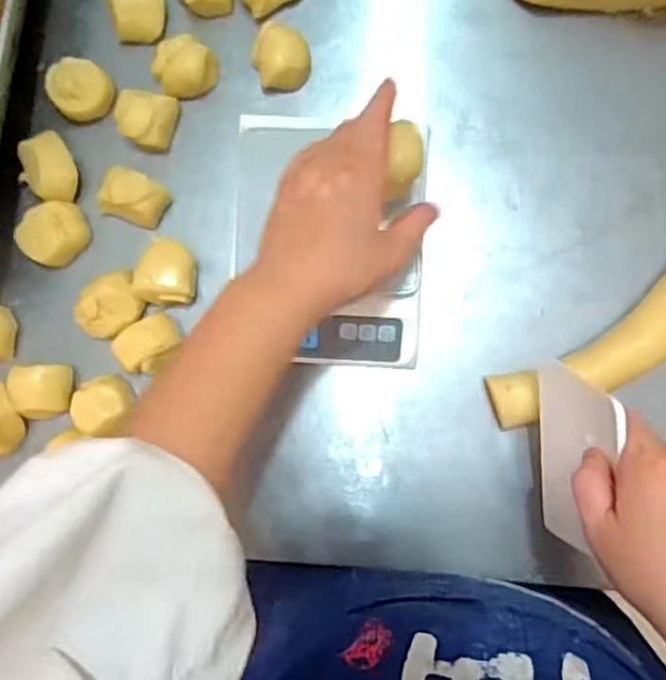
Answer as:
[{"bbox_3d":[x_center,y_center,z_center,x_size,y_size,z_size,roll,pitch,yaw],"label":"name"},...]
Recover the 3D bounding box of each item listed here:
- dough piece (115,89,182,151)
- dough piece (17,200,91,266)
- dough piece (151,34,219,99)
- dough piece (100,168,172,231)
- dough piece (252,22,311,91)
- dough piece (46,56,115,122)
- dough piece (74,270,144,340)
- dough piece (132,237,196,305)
[{"bbox_3d":[-0.148,-0.173,0.521,0.042,0.035,0.043,7,88,3],"label":"dough piece"},{"bbox_3d":[-0.220,-0.085,0.523,0.043,0.028,0.050,39,89,4],"label":"dough piece"},{"bbox_3d":[-0.119,-0.215,0.526,0.044,0.024,0.046,0,87,3],"label":"dough piece"},{"bbox_3d":[-0.157,-0.112,0.518,0.048,0.036,0.040,20,88,3],"label":"dough piece"},{"bbox_3d":[-0.040,-0.223,0.521,0.042,0.035,0.046,-5,87,2],"label":"dough piece"},{"bbox_3d":[-0.201,-0.200,0.529,0.045,0.026,0.050,-42,86,0],"label":"dough piece"},{"bbox_3d":[-0.173,-0.026,0.516,0.050,0.028,0.040,-26,86,1],"label":"dough piece"},{"bbox_3d":[-0.131,-0.052,0.514,0.043,0.029,0.050,-4,87,2],"label":"dough piece"}]

